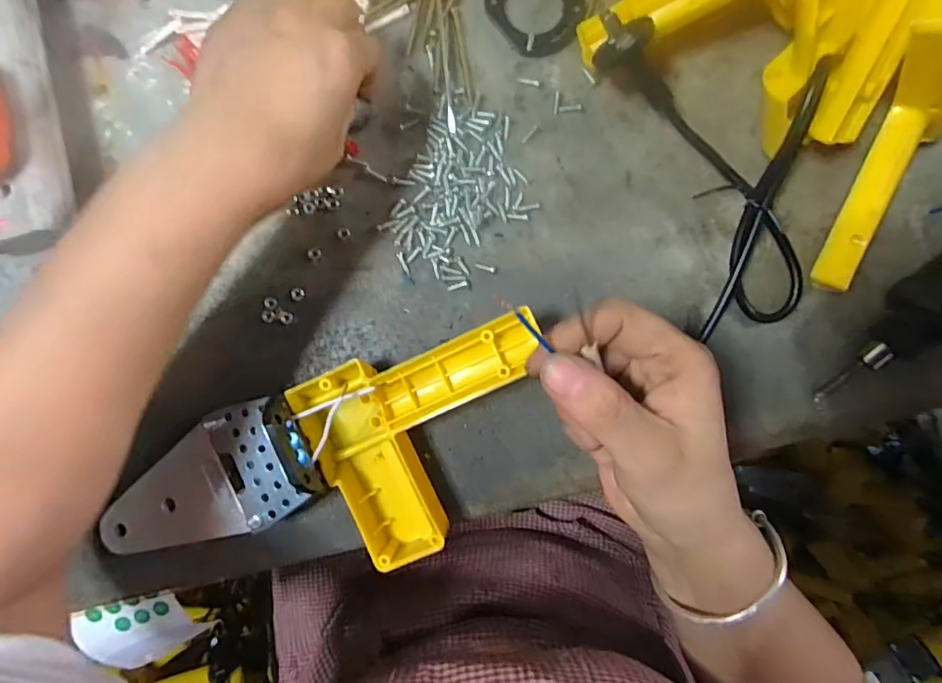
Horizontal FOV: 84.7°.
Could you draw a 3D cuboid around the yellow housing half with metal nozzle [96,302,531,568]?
[{"bbox_3d":[-0.075,0.076,0.302,0.257,0.033,0.111,-19,92,0],"label":"yellow housing half with metal nozzle"}]

